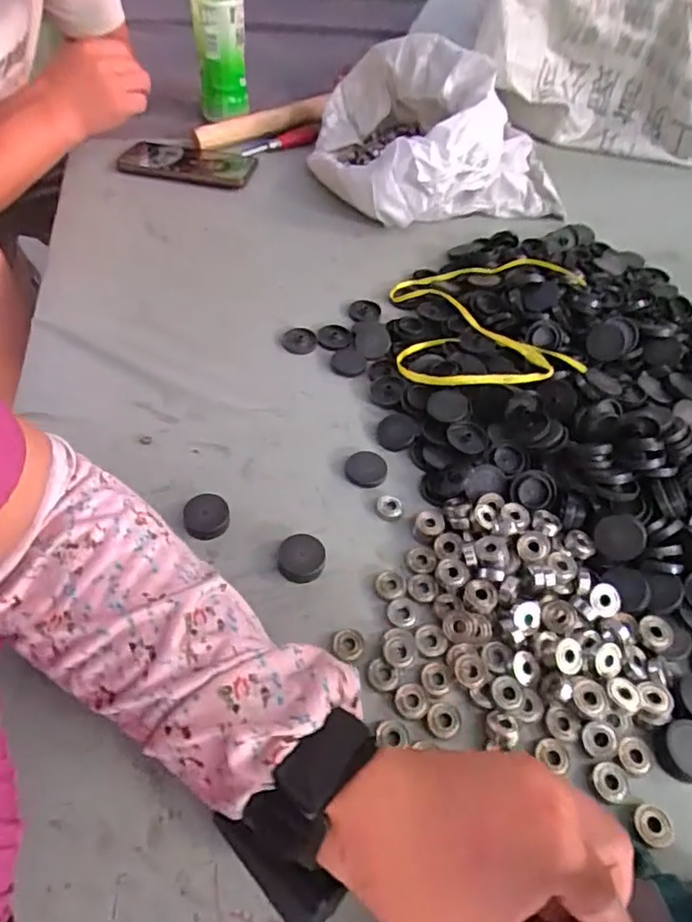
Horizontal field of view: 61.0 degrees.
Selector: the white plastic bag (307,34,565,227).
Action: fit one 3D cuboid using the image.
[{"bbox_3d":[0.116,-0.403,0.715,0.298,0.138,0.228,-5,52,-9],"label":"white plastic bag"}]

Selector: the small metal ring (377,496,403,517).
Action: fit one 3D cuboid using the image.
[{"bbox_3d":[0.034,0.034,0.453,0.019,0.004,0.018,2,51,-3],"label":"small metal ring"}]

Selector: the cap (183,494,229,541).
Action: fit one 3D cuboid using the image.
[{"bbox_3d":[-0.103,0.042,0.437,0.033,0.015,0.035,2,51,-3],"label":"cap"}]

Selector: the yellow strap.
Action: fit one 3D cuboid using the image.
[{"bbox_3d":[0.142,-0.131,0.560,0.187,0.044,0.200,2,51,-3],"label":"yellow strap"}]

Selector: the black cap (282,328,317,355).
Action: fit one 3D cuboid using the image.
[{"bbox_3d":[-0.045,-0.117,0.567,0.031,0.005,0.033,2,51,-3],"label":"black cap"}]

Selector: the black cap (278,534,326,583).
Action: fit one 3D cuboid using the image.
[{"bbox_3d":[-0.032,0.069,0.418,0.032,0.016,0.033,2,51,-3],"label":"black cap"}]

